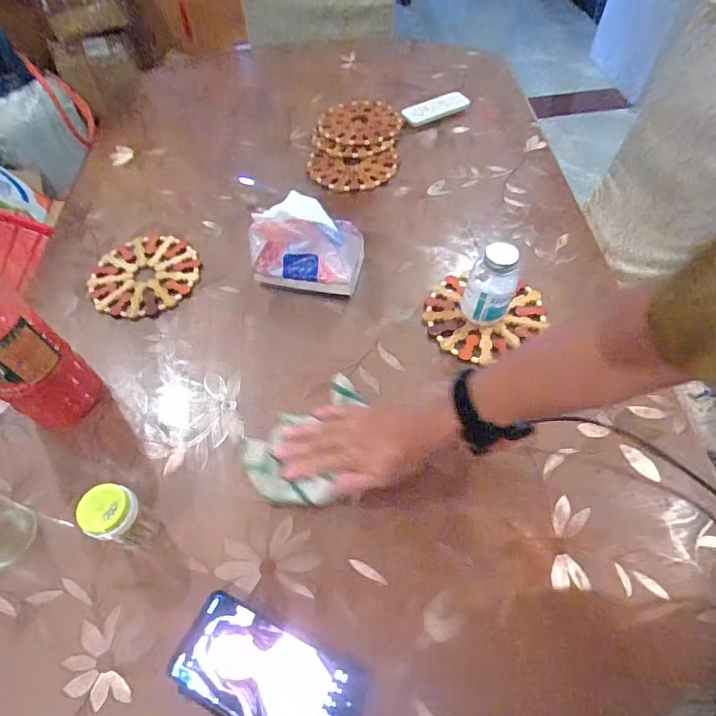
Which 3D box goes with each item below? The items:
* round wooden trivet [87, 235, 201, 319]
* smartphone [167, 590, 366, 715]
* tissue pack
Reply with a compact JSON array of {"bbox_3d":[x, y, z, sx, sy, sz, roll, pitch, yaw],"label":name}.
[{"bbox_3d":[-0.325,-0.130,0.707,0.158,0.007,0.165,-1,55,1],"label":"round wooden trivet"},{"bbox_3d":[-0.080,0.281,0.408,0.162,0.014,0.080,19,61,14],"label":"smartphone"},{"bbox_3d":[-0.070,-0.164,0.661,0.156,0.099,0.105,9,56,8],"label":"tissue pack"}]

